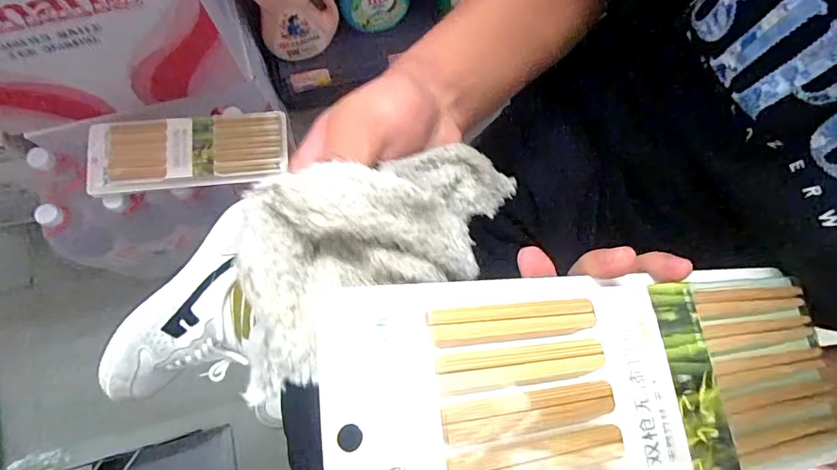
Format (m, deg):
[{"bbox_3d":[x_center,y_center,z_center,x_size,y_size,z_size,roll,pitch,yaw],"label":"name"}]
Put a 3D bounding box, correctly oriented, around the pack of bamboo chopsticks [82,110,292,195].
[{"bbox_3d":[-0.339,-0.123,0.682,0.285,0.033,0.106,-6,77,-3],"label":"pack of bamboo chopsticks"}]

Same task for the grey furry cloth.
[{"bbox_3d":[-0.016,-0.001,0.230,0.159,0.048,0.075,-27,78,-33],"label":"grey furry cloth"}]

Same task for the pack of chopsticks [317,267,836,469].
[{"bbox_3d":[0.095,0.069,0.211,0.270,0.021,0.104,-1,76,-21],"label":"pack of chopsticks"}]

